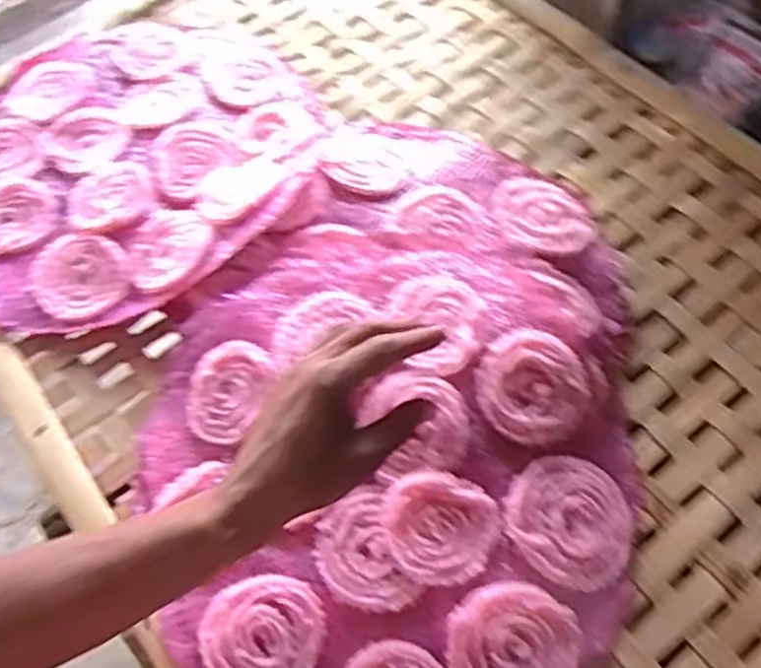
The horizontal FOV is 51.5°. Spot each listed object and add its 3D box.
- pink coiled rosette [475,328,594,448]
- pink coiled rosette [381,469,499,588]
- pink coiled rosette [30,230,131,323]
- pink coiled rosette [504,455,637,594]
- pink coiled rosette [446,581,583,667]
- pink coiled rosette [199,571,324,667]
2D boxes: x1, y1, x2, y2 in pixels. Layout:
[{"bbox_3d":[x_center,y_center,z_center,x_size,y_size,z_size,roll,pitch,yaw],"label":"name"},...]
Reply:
[{"bbox_3d":[0.107,0.038,0.554,0.075,0.023,0.077,0,59,0],"label":"pink coiled rosette"},{"bbox_3d":[0.037,0.124,0.515,0.073,0.013,0.070,0,59,0],"label":"pink coiled rosette"},{"bbox_3d":[-0.244,-0.045,0.644,0.073,0.025,0.081,-35,64,-19],"label":"pink coiled rosette"},{"bbox_3d":[0.127,0.125,0.525,0.082,0.018,0.081,0,59,0],"label":"pink coiled rosette"},{"bbox_3d":[0.082,0.195,0.487,0.082,0.019,0.076,0,59,0],"label":"pink coiled rosette"},{"bbox_3d":[-0.075,0.190,0.497,0.078,0.012,0.071,0,59,0],"label":"pink coiled rosette"}]

